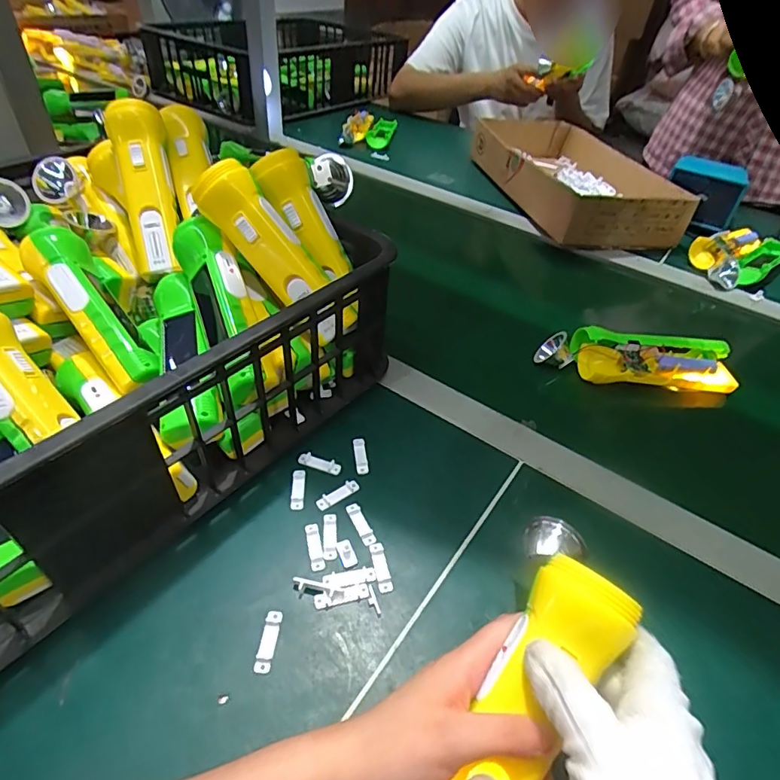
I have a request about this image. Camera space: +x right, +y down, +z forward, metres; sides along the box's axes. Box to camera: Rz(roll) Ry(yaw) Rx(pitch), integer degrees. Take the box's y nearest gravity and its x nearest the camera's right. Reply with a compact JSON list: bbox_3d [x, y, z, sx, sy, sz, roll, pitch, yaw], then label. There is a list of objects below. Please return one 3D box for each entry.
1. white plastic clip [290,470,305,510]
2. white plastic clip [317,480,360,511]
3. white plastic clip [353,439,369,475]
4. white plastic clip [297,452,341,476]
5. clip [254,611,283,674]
[{"bbox_3d":[-0.074,0.079,0.400,0.010,0.005,0.036,1,44,-6],"label":"white plastic clip"},{"bbox_3d":[-0.042,0.083,0.399,0.037,0.004,0.011,-25,51,-29],"label":"white plastic clip"},{"bbox_3d":[-0.025,0.056,0.427,0.011,0.005,0.035,-3,44,-10],"label":"white plastic clip"},{"bbox_3d":[-0.059,0.062,0.419,0.036,0.007,0.010,15,44,10],"label":"white plastic clip"},{"bbox_3d":[-0.078,0.160,0.317,0.011,0.004,0.037,7,43,0],"label":"clip"}]

